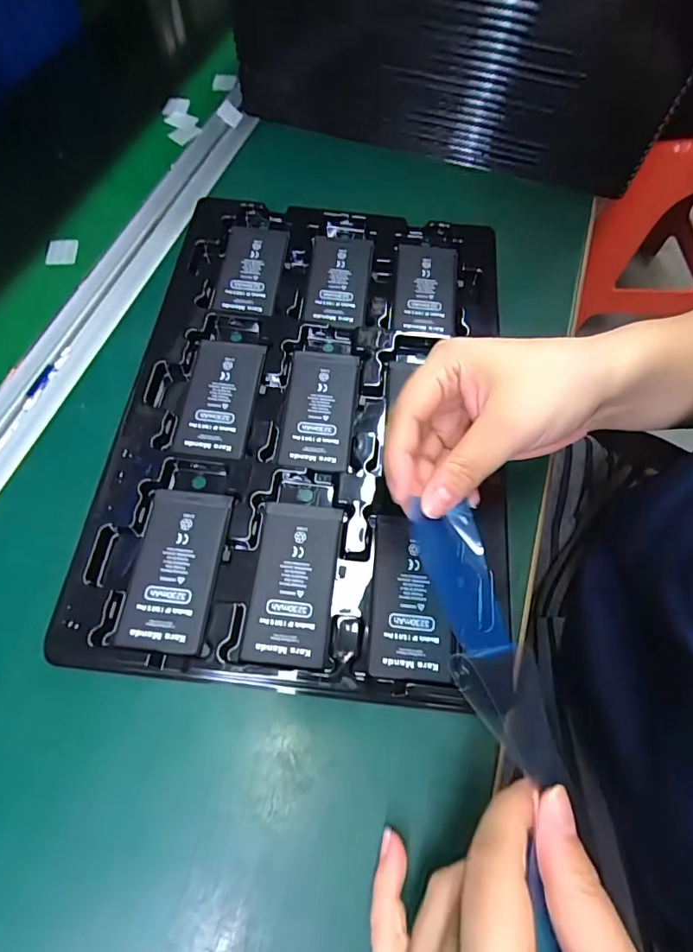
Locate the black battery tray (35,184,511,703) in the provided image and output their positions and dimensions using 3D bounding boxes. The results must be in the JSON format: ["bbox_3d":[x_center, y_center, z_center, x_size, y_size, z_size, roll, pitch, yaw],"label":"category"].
[{"bbox_3d":[-0.018,-0.047,0.306,0.225,0.012,0.329,6,65,0],"label":"black battery tray"}]

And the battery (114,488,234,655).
[{"bbox_3d":[-0.091,0.047,0.259,0.044,0.004,0.085,7,65,0],"label":"battery"}]

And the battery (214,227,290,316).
[{"bbox_3d":[-0.069,-0.149,0.353,0.045,0.007,0.082,7,65,1],"label":"battery"}]

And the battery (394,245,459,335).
[{"bbox_3d":[0.057,-0.135,0.351,0.043,0.004,0.085,6,65,0],"label":"battery"}]

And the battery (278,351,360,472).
[{"bbox_3d":[-0.017,-0.043,0.307,0.043,0.004,0.084,6,65,0],"label":"battery"}]

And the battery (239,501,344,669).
[{"bbox_3d":[-0.028,0.054,0.260,0.043,0.004,0.084,6,65,0],"label":"battery"}]

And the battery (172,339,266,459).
[{"bbox_3d":[-0.080,-0.050,0.307,0.046,0.006,0.084,6,65,0],"label":"battery"}]

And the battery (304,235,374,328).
[{"bbox_3d":[-0.005,-0.142,0.353,0.044,0.006,0.087,5,65,0],"label":"battery"}]

